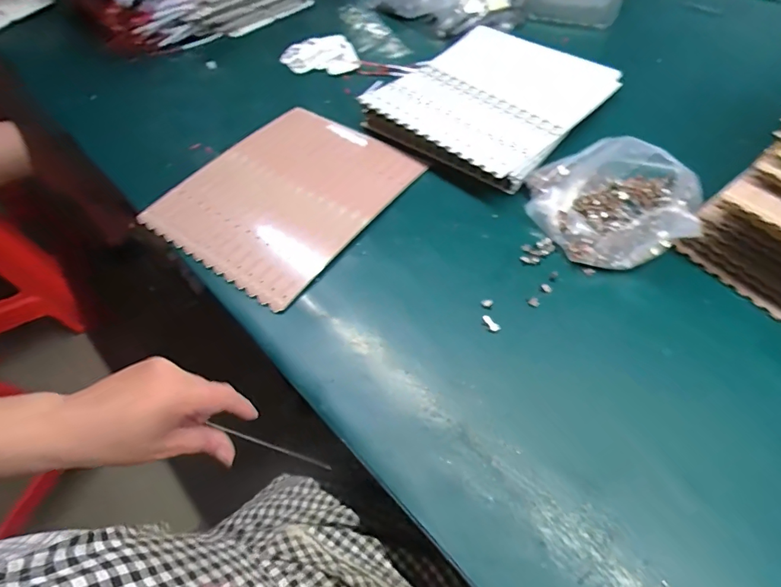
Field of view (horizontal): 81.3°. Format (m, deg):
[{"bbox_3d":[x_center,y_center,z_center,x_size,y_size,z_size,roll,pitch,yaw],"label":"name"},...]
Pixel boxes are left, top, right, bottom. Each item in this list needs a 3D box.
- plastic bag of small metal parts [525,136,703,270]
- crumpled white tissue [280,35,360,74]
[{"bbox_3d":[0.243,-0.106,0.492,0.170,0.078,0.149,0,56,4],"label":"plastic bag of small metal parts"},{"bbox_3d":[-0.118,-0.398,0.766,0.122,0.014,0.101,-16,56,-5],"label":"crumpled white tissue"}]

